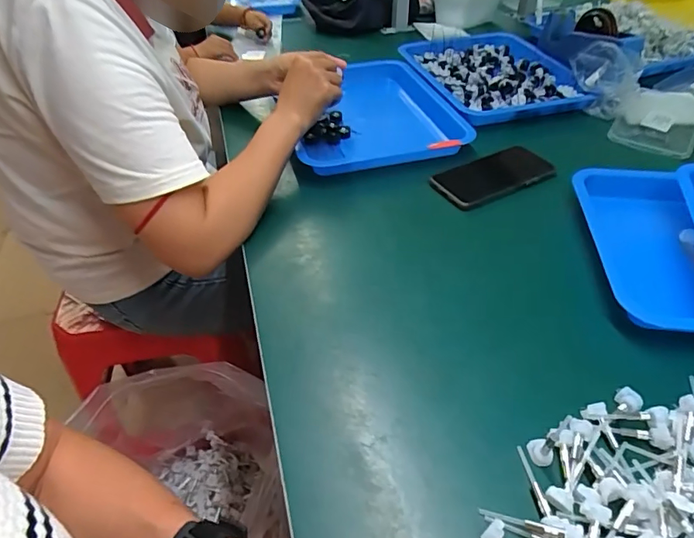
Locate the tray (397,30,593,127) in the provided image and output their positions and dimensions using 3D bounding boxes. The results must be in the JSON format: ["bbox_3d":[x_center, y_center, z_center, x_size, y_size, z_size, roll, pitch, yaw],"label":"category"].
[{"bbox_3d":[0.253,-0.366,0.864,0.233,0.071,0.336,-17,46,-15],"label":"tray"}]

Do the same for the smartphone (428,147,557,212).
[{"bbox_3d":[0.195,-0.129,0.642,0.165,0.015,0.088,-21,52,-15],"label":"smartphone"}]

